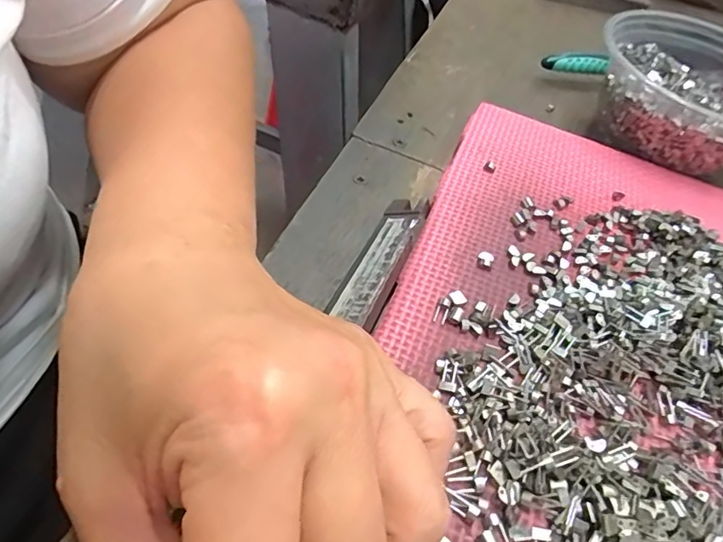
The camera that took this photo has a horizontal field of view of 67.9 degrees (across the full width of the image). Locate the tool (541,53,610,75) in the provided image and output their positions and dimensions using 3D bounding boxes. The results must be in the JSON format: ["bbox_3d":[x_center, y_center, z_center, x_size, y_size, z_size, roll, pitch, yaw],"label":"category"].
[{"bbox_3d":[0.158,-0.154,0.398,0.049,0.018,0.013,8,49,-7],"label":"tool"}]

